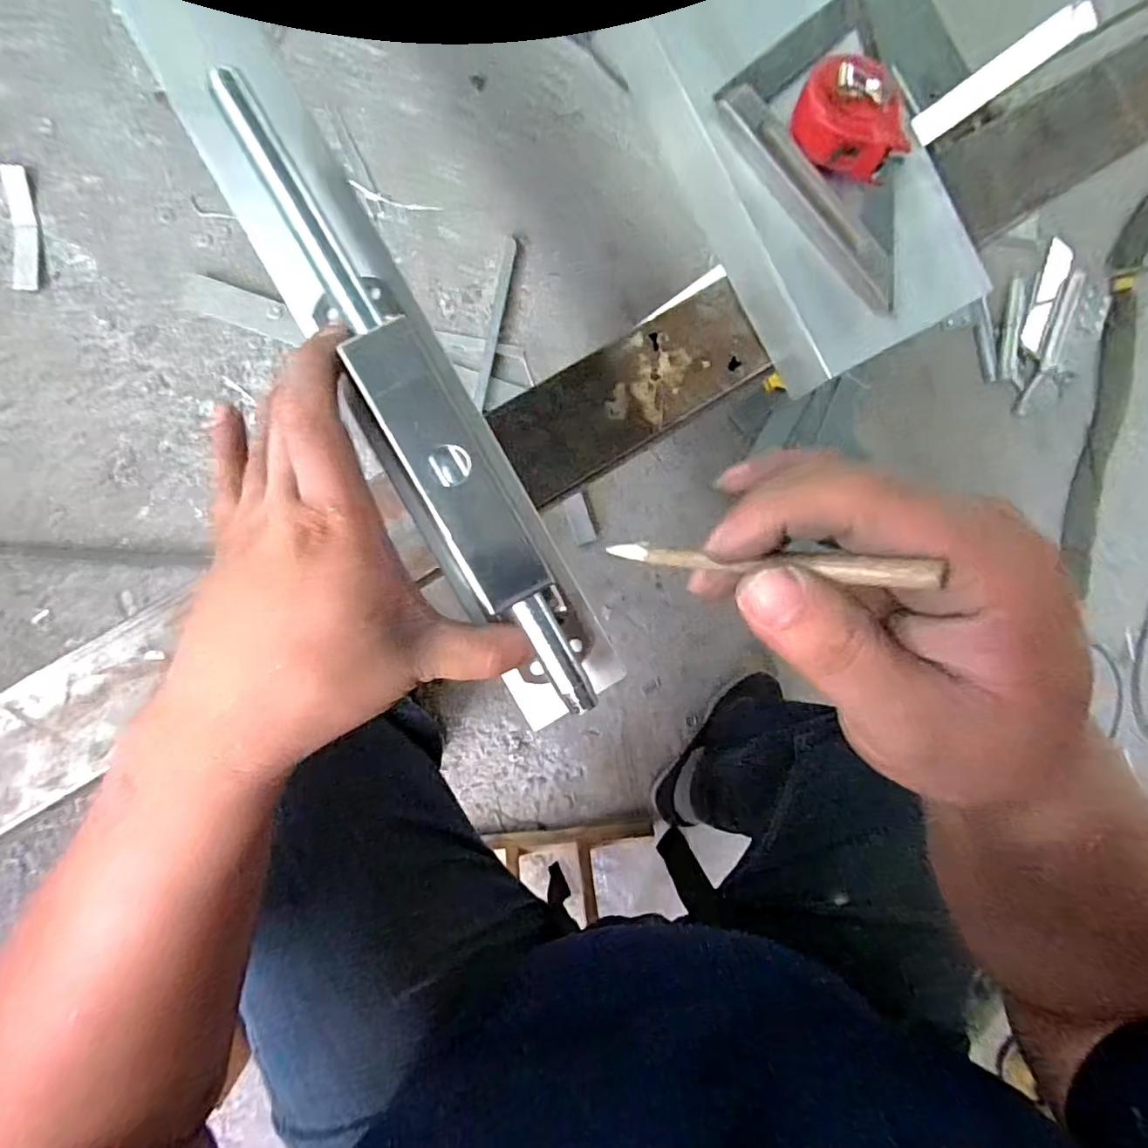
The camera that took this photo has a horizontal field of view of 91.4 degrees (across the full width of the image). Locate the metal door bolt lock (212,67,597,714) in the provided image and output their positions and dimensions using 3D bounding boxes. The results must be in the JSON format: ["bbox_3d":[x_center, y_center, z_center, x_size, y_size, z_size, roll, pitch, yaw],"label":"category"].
[{"bbox_3d":[-0.062,-0.066,0.226,0.041,0.048,0.266,-30,94,-8],"label":"metal door bolt lock"}]

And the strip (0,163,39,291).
[{"bbox_3d":[-0.738,-0.462,0.746,0.031,0.010,0.170,-8,91,-9],"label":"strip"}]

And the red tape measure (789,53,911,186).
[{"bbox_3d":[0.177,-0.293,0.360,0.057,0.032,0.070,-5,90,-9],"label":"red tape measure"}]

